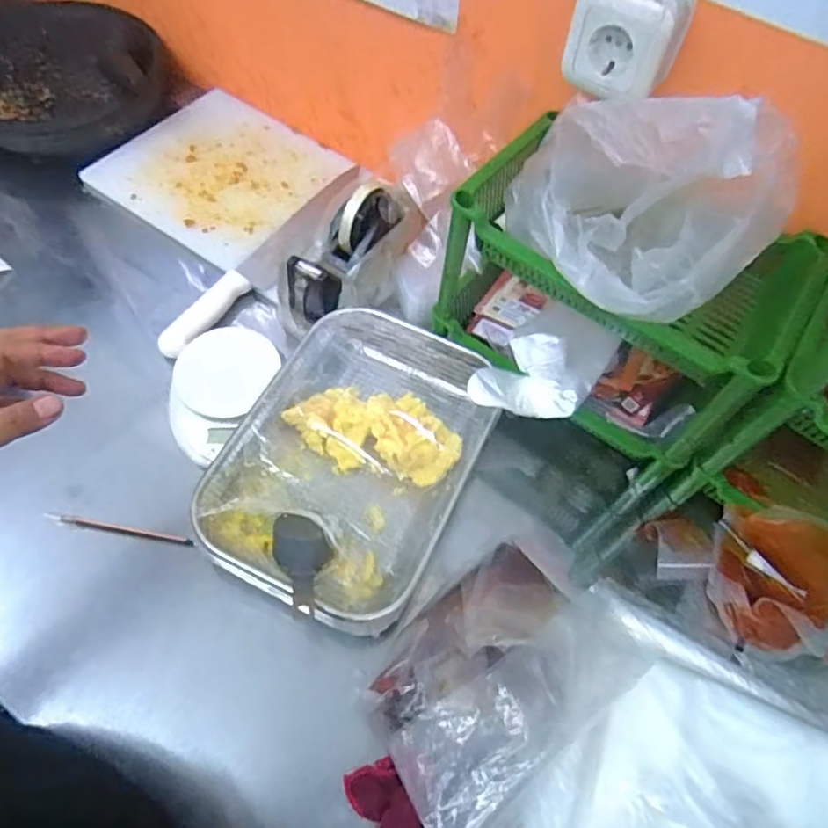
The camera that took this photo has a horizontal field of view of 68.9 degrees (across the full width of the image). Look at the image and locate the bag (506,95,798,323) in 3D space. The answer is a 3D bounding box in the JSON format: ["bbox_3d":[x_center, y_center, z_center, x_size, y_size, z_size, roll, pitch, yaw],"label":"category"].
[{"bbox_3d":[0.167,-0.145,0.433,0.198,0.153,0.111,17,60,5],"label":"bag"}]

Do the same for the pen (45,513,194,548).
[{"bbox_3d":[-0.277,0.108,0.567,0.139,0.004,0.008,10,60,1],"label":"pen"}]

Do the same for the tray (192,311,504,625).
[{"bbox_3d":[-0.056,0.035,0.581,0.219,0.060,0.293,24,61,9],"label":"tray"}]

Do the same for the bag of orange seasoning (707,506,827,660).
[{"bbox_3d":[0.330,0.151,0.551,0.104,0.108,0.131,-32,68,-21],"label":"bag of orange seasoning"}]

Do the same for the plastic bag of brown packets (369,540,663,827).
[{"bbox_3d":[0.069,0.210,0.476,0.223,0.055,0.157,-37,69,-23],"label":"plastic bag of brown packets"}]

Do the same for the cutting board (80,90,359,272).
[{"bbox_3d":[-0.258,-0.323,0.808,0.263,0.014,0.244,33,63,14],"label":"cutting board"}]

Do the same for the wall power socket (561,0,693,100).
[{"bbox_3d":[0.173,-0.316,0.489,0.084,0.090,0.049,27,62,11],"label":"wall power socket"}]

